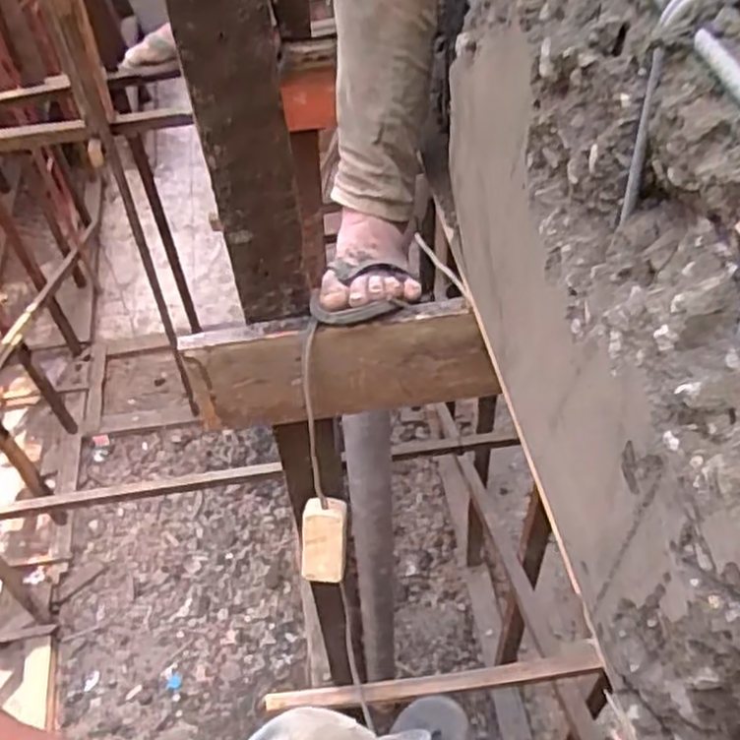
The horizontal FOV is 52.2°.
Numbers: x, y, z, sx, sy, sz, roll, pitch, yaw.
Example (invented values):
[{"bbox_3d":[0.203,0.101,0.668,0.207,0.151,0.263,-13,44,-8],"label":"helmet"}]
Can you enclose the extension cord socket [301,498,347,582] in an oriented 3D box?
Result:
[{"bbox_3d":[-0.062,0.231,1.011,0.055,0.116,0.032,7,17,9],"label":"extension cord socket"}]

